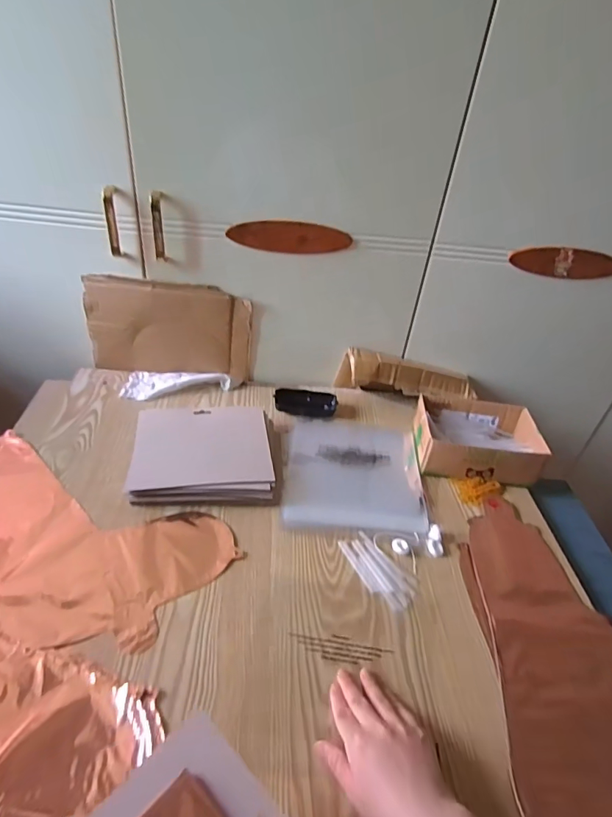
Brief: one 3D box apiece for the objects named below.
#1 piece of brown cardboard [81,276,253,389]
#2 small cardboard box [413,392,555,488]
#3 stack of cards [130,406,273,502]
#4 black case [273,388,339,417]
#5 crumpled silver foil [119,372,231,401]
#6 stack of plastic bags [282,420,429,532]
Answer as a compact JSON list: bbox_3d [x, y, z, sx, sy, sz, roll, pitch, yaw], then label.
[{"bbox_3d":[-0.233,-0.134,0.798,0.270,0.174,0.031,6,40,0],"label":"piece of brown cardboard"},{"bbox_3d":[0.271,0.044,0.742,0.181,0.063,0.138,8,37,2],"label":"small cardboard box"},{"bbox_3d":[-0.150,0.066,0.680,0.190,0.031,0.171,-1,38,-11],"label":"stack of cards"},{"bbox_3d":[-0.001,-0.012,0.834,0.109,0.018,0.057,2,37,-8],"label":"black case"},{"bbox_3d":[-0.226,-0.041,0.810,0.177,0.016,0.072,4,37,-5],"label":"crumpled silver foil"},{"bbox_3d":[0.076,0.093,0.717,0.204,0.018,0.215,6,37,-1],"label":"stack of plastic bags"}]

